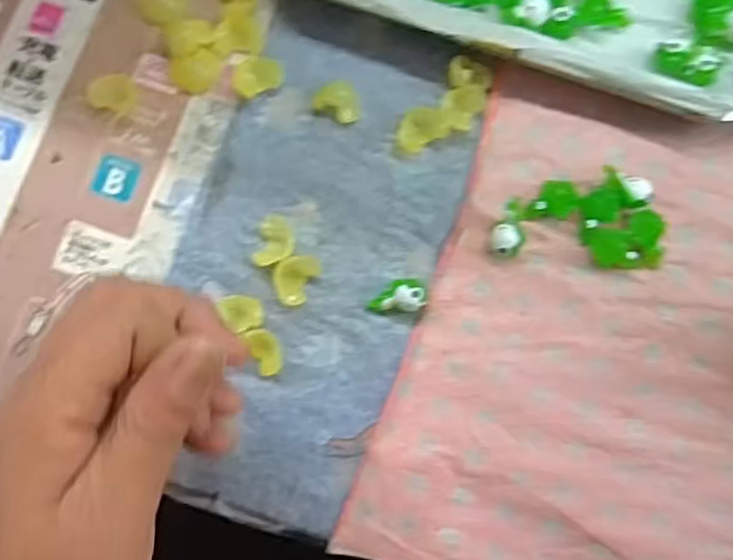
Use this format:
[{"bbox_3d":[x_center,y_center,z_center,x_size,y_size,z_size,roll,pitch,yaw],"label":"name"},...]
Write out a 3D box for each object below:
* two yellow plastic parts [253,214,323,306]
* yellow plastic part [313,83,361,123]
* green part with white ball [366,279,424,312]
[{"bbox_3d":[-0.037,-0.009,0.324,0.022,0.012,0.040,-35,83,-4],"label":"two yellow plastic parts"},{"bbox_3d":[-0.014,-0.083,0.336,0.021,0.014,0.016,-3,82,0],"label":"yellow plastic part"},{"bbox_3d":[0.014,0.007,0.321,0.024,0.015,0.015,4,82,1],"label":"green part with white ball"}]

